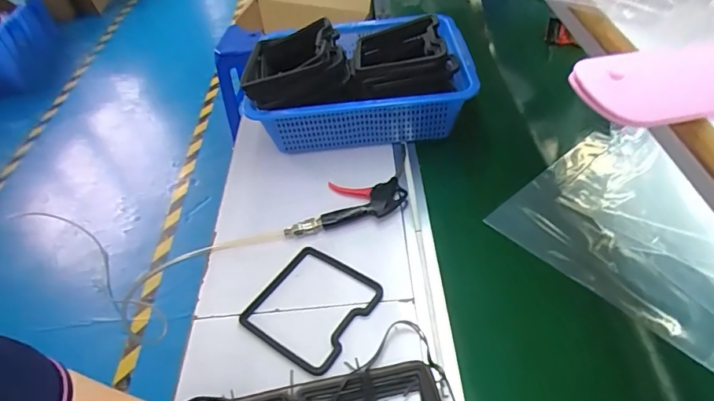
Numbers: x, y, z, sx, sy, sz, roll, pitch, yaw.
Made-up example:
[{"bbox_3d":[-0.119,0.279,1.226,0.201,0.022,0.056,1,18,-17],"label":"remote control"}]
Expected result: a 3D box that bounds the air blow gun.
[{"bbox_3d":[-0.006,-0.012,0.763,0.246,0.023,0.133,-20,46,-11],"label":"air blow gun"}]

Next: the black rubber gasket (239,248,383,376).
[{"bbox_3d":[-0.060,0.136,0.626,0.150,0.008,0.154,25,53,28],"label":"black rubber gasket"}]

